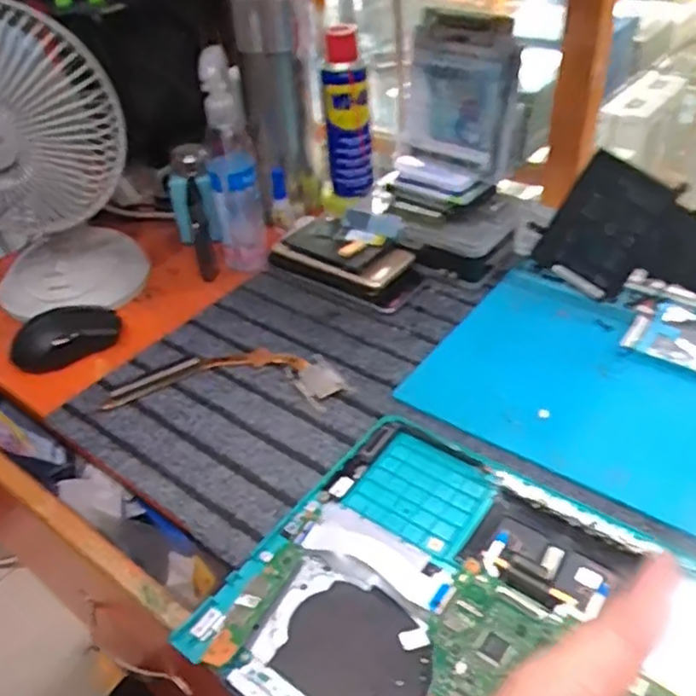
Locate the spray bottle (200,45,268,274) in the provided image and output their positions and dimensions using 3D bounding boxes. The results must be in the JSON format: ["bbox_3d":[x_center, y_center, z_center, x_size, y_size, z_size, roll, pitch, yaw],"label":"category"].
[{"bbox_3d":[-0.120,-0.182,0.678,0.053,0.214,0.064,-10,40,-8],"label":"spray bottle"}]

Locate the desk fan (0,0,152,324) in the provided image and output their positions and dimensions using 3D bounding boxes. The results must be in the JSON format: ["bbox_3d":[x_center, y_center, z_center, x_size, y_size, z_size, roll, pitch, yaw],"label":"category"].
[{"bbox_3d":[-0.317,-0.170,0.651,0.178,0.290,0.193,-24,43,-23],"label":"desk fan"}]

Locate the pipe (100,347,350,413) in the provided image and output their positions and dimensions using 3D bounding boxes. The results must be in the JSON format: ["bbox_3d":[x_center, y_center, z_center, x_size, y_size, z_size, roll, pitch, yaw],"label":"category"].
[{"bbox_3d":[-0.105,0.026,0.584,0.206,0.011,0.076,0,39,5],"label":"pipe"}]

